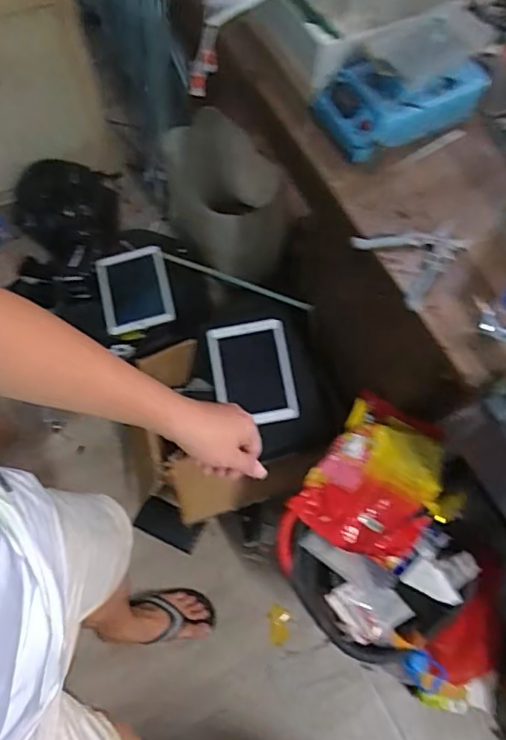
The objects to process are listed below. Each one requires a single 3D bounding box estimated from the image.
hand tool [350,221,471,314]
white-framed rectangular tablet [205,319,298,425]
[{"bbox_3d":[0.252,-0.176,0.833,0.149,0.018,0.138,-30,71,-14],"label":"hand tool"},{"bbox_3d":[-0.004,0.008,1.267,0.180,0.022,0.229,-11,78,9],"label":"white-framed rectangular tablet"}]

